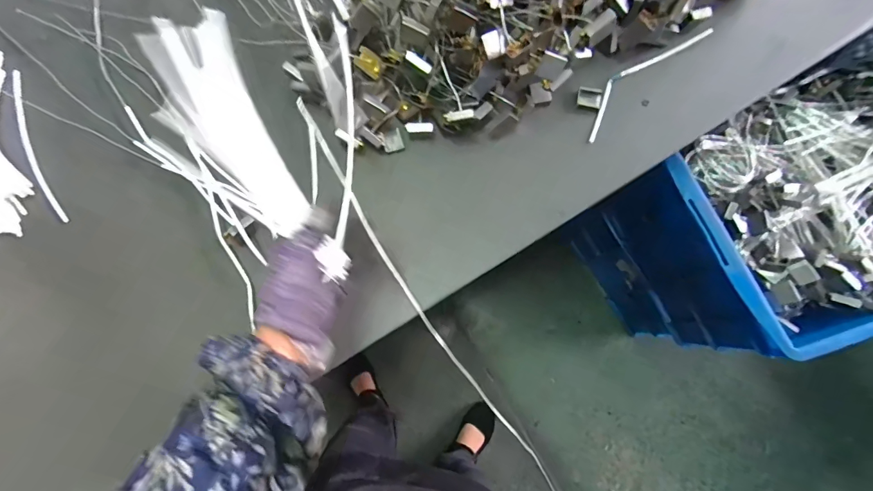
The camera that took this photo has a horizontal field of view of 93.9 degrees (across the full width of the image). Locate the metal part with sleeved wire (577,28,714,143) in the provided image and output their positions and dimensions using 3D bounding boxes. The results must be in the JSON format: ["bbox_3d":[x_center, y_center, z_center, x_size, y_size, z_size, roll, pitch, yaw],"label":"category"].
[{"bbox_3d":[0.267,-0.233,0.547,0.215,0.018,0.060,-41,81,-6],"label":"metal part with sleeved wire"}]

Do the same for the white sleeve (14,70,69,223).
[{"bbox_3d":[-0.555,-0.138,0.562,0.017,0.009,0.243,-26,79,-3],"label":"white sleeve"}]

